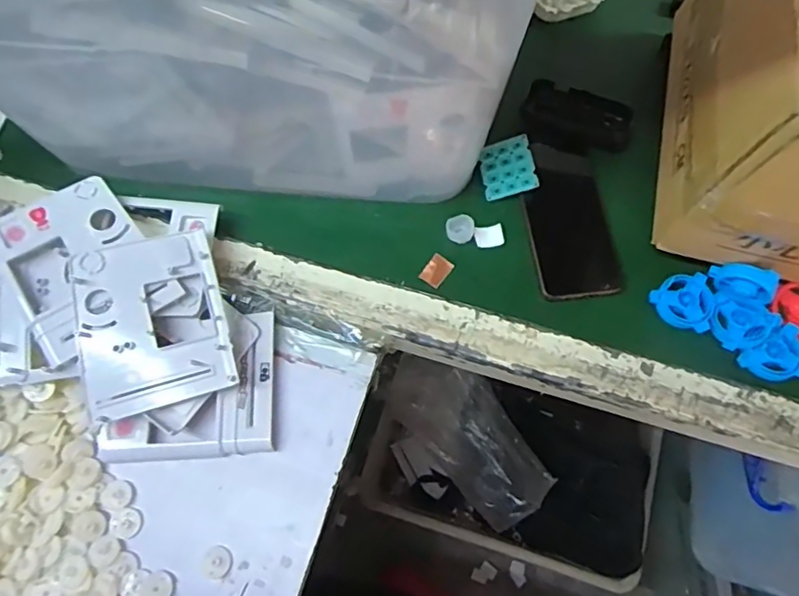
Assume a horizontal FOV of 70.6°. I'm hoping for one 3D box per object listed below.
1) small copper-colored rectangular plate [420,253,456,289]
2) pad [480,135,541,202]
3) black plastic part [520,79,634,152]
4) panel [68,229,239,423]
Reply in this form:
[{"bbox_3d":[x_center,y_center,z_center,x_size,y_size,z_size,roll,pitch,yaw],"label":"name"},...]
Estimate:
[{"bbox_3d":[0.035,-0.025,0.529,0.021,0.004,0.029,36,79,5],"label":"small copper-colored rectangular plate"},{"bbox_3d":[0.105,-0.127,0.553,0.051,0.004,0.057,-14,75,15],"label":"pad"},{"bbox_3d":[0.181,-0.187,0.570,0.106,0.014,0.060,23,72,7],"label":"black plastic part"},{"bbox_3d":[-0.205,0.018,0.463,0.112,0.020,0.140,-15,78,-9],"label":"panel"}]

